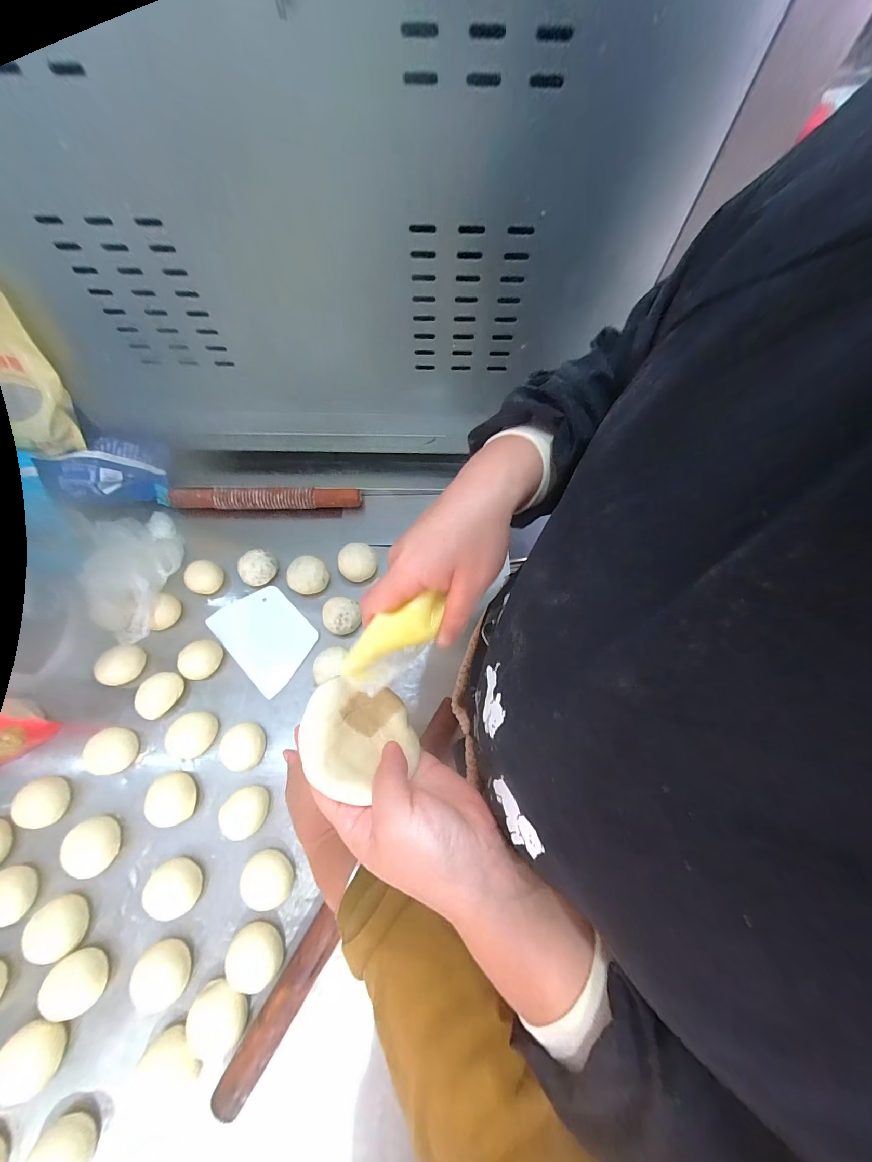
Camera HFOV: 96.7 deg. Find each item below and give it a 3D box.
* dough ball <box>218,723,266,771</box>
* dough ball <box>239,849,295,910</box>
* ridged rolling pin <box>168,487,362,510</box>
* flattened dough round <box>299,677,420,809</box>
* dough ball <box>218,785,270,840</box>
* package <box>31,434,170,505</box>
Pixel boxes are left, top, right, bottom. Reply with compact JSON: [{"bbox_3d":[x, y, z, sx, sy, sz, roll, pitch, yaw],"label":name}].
[{"bbox_3d":[-0.235,0.203,0.476,0.049,0.027,0.052,0,67,-1],"label":"dough ball"},{"bbox_3d":[-0.184,0.326,0.424,0.044,0.028,0.053,-27,70,-12],"label":"dough ball"},{"bbox_3d":[-0.269,-0.134,0.616,0.291,0.026,0.032,-1,67,-1],"label":"ridged rolling pin"},{"bbox_3d":[-0.052,0.107,0.263,0.078,0.028,0.069,11,67,4],"label":"flattened dough round"},{"bbox_3d":[-0.222,0.269,0.452,0.051,0.027,0.047,0,67,-1],"label":"dough ball"},{"bbox_3d":[-0.487,-0.164,0.577,0.144,0.040,0.096,-9,102,-43],"label":"package"}]

